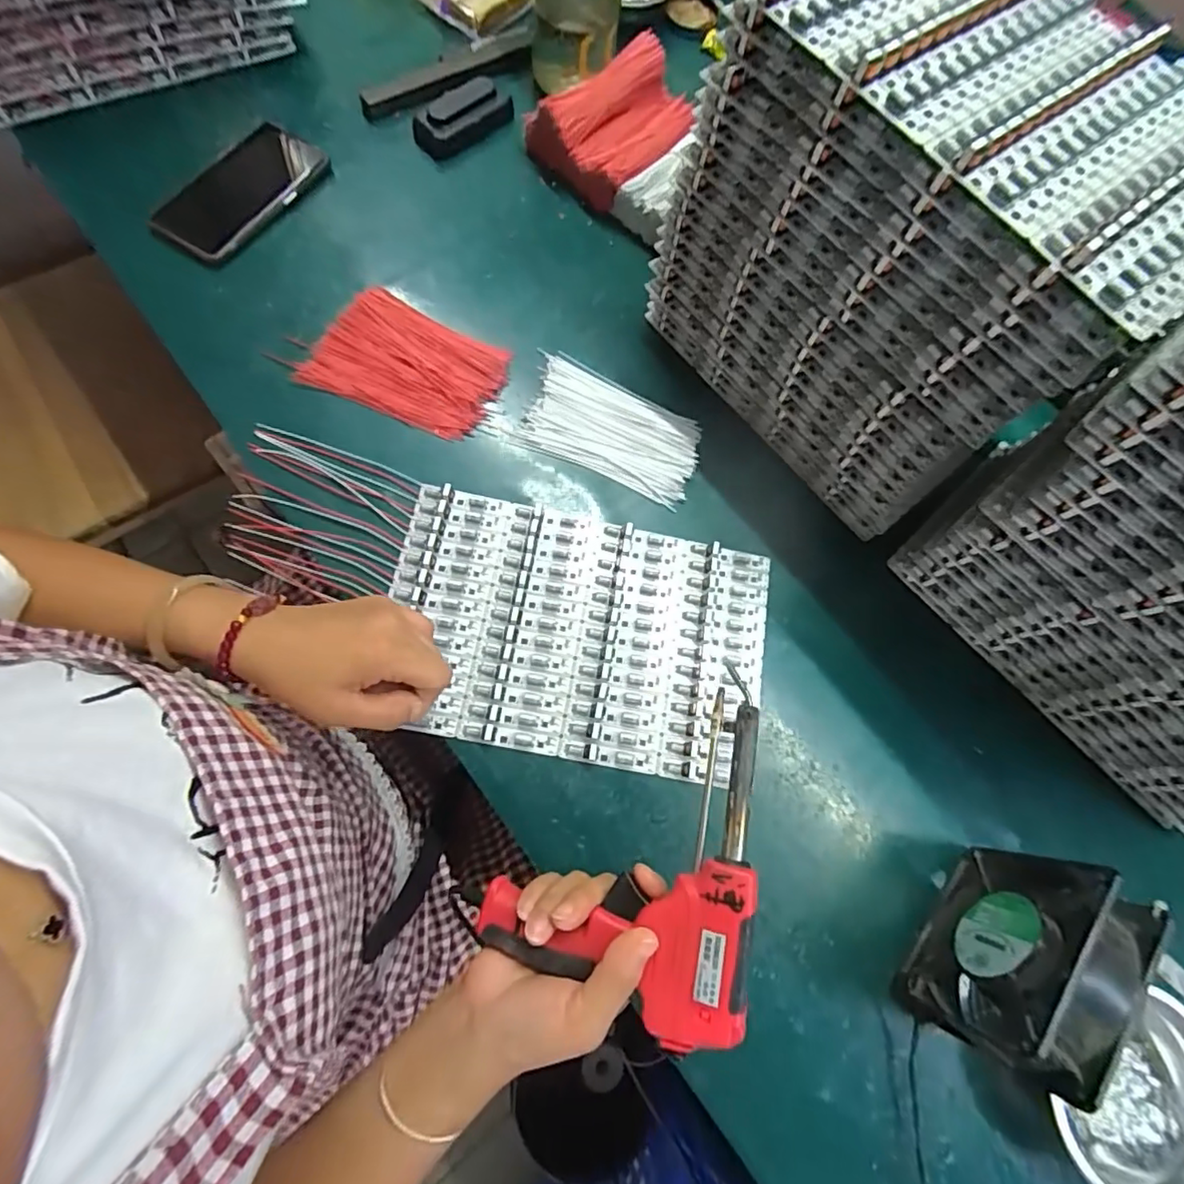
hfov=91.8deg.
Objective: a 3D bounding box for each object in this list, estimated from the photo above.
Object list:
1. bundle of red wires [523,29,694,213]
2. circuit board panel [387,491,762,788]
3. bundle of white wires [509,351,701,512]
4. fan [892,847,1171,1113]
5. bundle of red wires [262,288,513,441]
[{"bbox_3d":[0.023,-0.482,0.591,0.126,0.074,0.144,41,71,5],"label":"bundle of red wires"},{"bbox_3d":[-0.008,0.030,0.450,0.291,0.011,0.192,11,72,-4],"label":"circuit board panel"},{"bbox_3d":[0.017,-0.145,0.515,0.160,0.018,0.099,26,73,2],"label":"bundle of white wires"},{"bbox_3d":[0.271,0.232,0.369,0.044,0.122,0.121,41,71,5],"label":"fan"},{"bbox_3d":[-0.164,-0.201,0.509,0.161,0.026,0.111,22,76,5],"label":"bundle of red wires"}]

